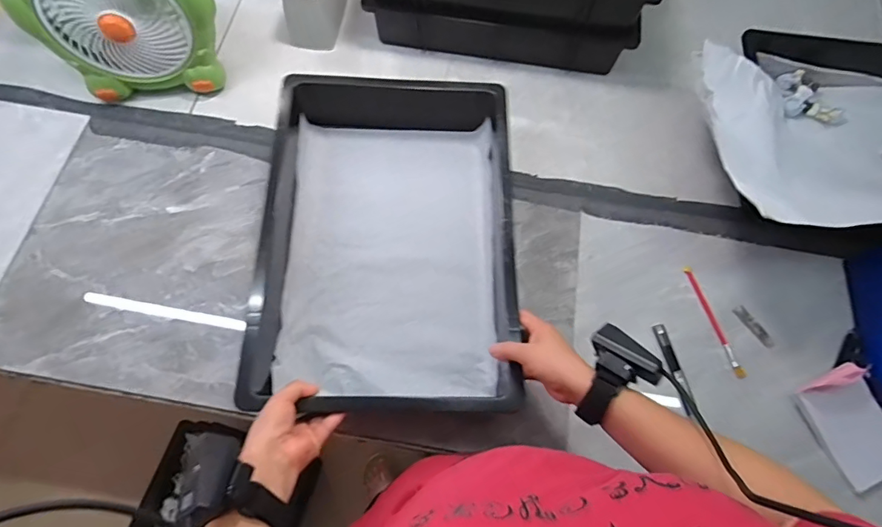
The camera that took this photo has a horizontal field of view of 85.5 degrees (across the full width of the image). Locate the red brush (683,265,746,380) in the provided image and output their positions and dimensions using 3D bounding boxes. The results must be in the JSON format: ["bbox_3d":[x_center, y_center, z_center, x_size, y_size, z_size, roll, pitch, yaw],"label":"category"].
[{"bbox_3d":[0.390,0.083,0.686,0.012,0.014,0.167,-15,69,-8],"label":"red brush"}]

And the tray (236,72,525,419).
[{"bbox_3d":[-0.067,-0.035,0.640,0.306,0.104,0.445,-1,68,-2],"label":"tray"}]

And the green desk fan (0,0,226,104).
[{"bbox_3d":[-0.468,-0.364,0.701,0.265,0.273,0.075,-7,68,-4],"label":"green desk fan"}]

